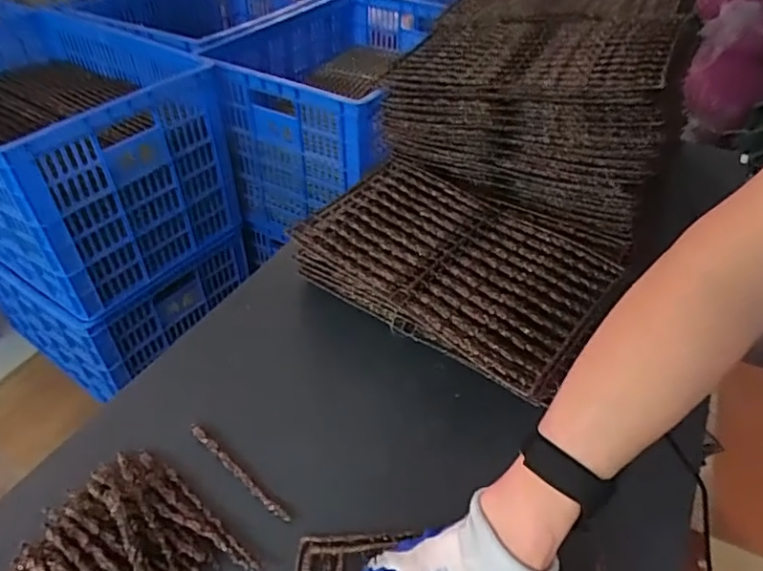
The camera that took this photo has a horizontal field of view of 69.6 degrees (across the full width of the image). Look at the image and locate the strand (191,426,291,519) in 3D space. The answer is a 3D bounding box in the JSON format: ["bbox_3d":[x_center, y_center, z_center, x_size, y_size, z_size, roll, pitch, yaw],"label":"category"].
[{"bbox_3d":[-0.147,0.191,0.563,0.147,0.014,0.010,31,50,28],"label":"strand"}]

